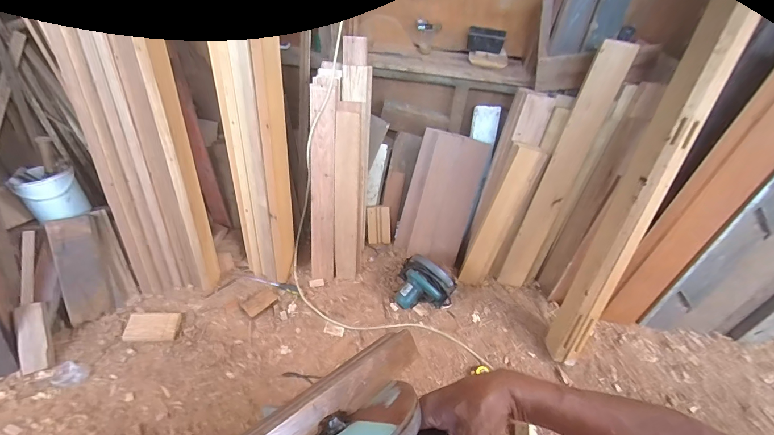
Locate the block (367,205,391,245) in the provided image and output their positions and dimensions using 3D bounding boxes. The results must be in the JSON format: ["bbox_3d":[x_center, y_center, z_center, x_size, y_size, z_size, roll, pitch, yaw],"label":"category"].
[{"bbox_3d":[-0.038,0.035,1.658,0.110,0.189,0.021,-3,18,-2],"label":"block"}]

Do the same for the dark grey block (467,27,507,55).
[{"bbox_3d":[0.369,-0.664,1.289,0.133,0.084,0.027,20,49,13],"label":"dark grey block"}]

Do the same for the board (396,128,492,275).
[{"bbox_3d":[0.243,-0.081,1.541,0.291,0.576,0.042,18,19,12],"label":"board"}]

